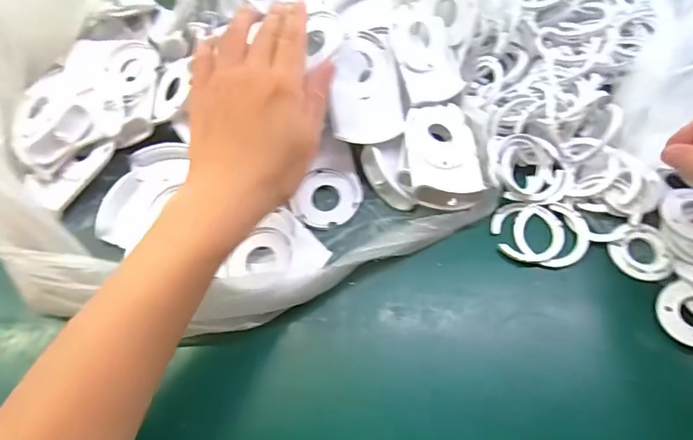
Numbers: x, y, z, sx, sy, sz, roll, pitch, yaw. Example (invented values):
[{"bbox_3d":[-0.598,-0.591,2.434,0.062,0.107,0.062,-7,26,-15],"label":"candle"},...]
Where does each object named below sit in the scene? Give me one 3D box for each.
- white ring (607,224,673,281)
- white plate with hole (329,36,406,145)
[{"bbox_3d":[0.216,0.023,0.336,0.040,0.010,0.041,-2,62,3],"label":"white ring"},{"bbox_3d":[0.017,-0.100,0.356,0.059,0.012,0.079,-6,91,-18],"label":"white plate with hole"}]

